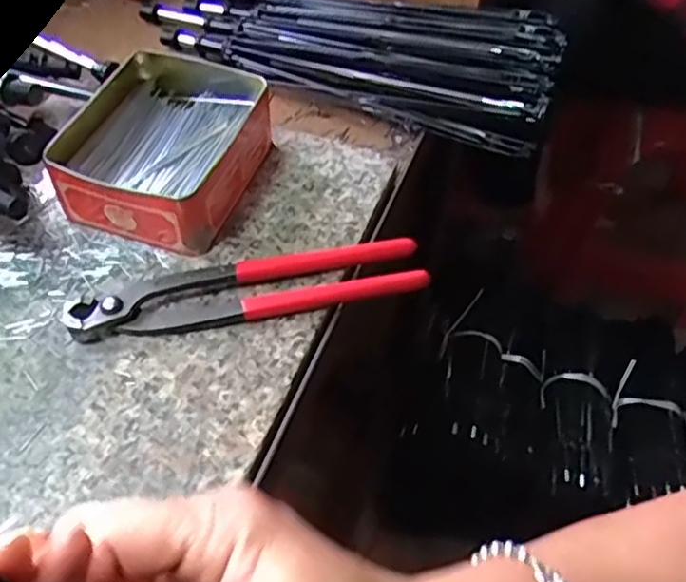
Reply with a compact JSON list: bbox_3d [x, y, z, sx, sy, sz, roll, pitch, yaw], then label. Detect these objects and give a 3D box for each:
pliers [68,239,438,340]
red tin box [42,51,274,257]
[{"bbox_3d":[-0.052,-0.002,0.389,0.194,0.021,0.037,-7,52,-9],"label":"pliers"},{"bbox_3d":[-0.112,-0.088,0.427,0.106,0.052,0.119,16,53,10],"label":"red tin box"}]

